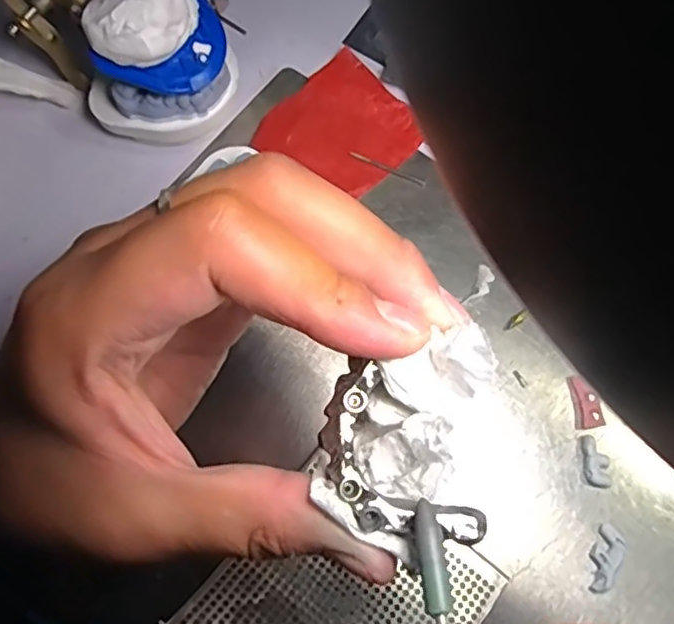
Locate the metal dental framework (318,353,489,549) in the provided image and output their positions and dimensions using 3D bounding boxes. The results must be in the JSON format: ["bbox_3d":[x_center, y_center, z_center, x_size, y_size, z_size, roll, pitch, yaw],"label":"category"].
[{"bbox_3d":[0.012,0.037,0.141,0.023,0.004,0.048,-38,90,-10],"label":"metal dental framework"}]

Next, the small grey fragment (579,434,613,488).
[{"bbox_3d":[0.118,0.068,0.283,0.011,0.006,0.023,-1,72,1],"label":"small grey fragment"}]

